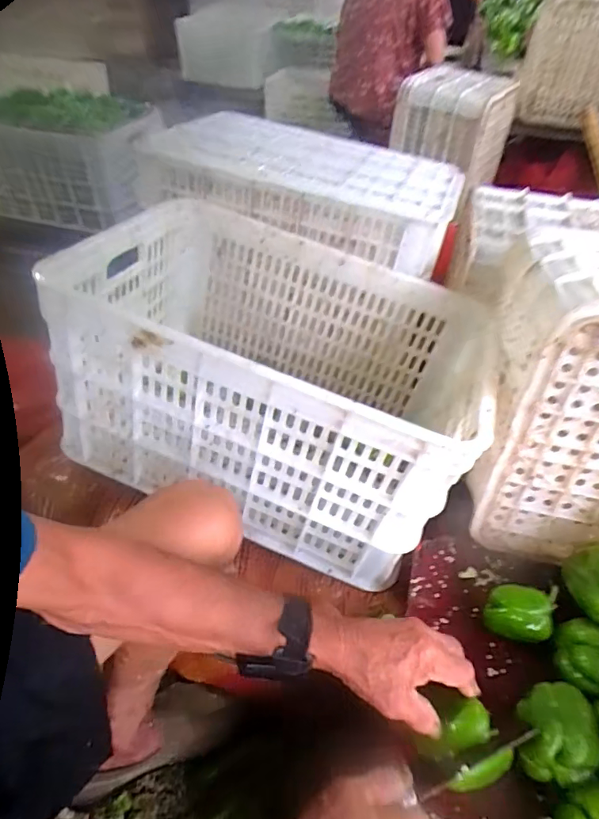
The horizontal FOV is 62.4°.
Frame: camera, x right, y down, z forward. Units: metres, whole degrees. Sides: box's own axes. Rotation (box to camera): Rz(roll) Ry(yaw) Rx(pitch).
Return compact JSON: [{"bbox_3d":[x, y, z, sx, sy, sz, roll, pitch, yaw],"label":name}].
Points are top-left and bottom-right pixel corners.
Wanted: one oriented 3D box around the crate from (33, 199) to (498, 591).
[{"bbox_3d":[-0.026,-0.070,0.686,0.513,0.280,0.385,17,47,14],"label":"crate"}]

